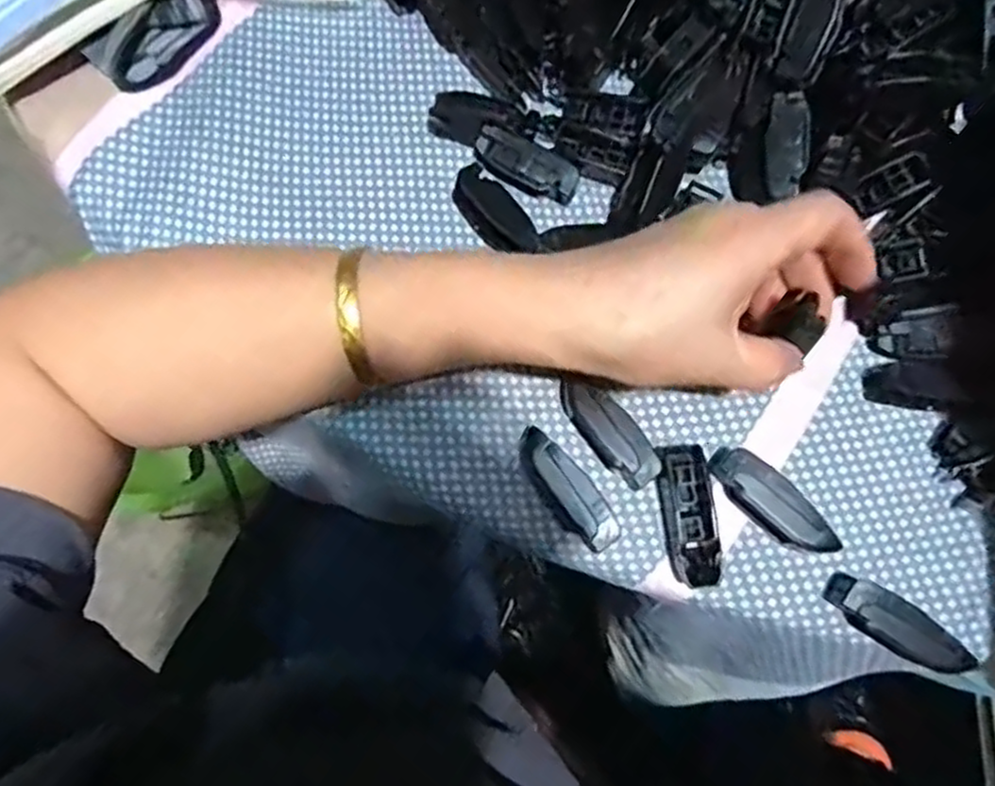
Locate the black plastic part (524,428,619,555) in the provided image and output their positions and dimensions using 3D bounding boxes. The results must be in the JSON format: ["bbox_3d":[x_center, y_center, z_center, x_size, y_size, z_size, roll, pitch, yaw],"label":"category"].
[{"bbox_3d":[0.029,0.039,0.298,0.016,0.017,0.055,-37,79,-8],"label":"black plastic part"}]

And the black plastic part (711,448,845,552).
[{"bbox_3d":[0.111,0.044,0.294,0.056,0.011,0.020,38,79,8],"label":"black plastic part"}]

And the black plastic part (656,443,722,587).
[{"bbox_3d":[0.077,0.049,0.294,0.017,0.012,0.055,-4,76,-1],"label":"black plastic part"}]

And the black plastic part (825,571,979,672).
[{"bbox_3d":[0.155,0.091,0.283,0.053,0.018,0.017,33,78,8],"label":"black plastic part"}]

